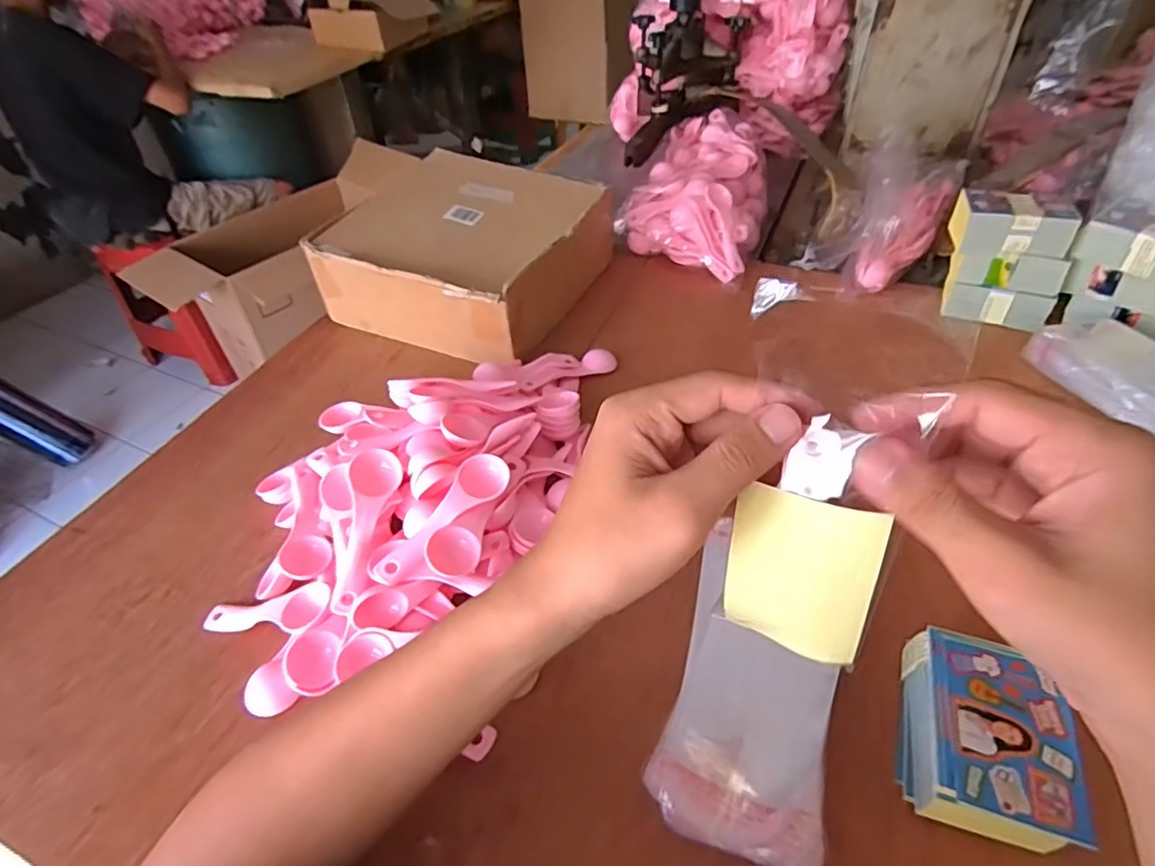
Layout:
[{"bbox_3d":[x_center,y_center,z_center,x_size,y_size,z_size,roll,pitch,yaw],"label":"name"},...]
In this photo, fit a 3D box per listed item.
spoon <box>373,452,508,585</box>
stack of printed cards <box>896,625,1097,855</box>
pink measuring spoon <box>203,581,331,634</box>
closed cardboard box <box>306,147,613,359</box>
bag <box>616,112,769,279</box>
[{"bbox_3d":[-0.088,0.056,0.407,0.032,0.024,0.107,23,49,26],"label":"spoon"},{"bbox_3d":[0.218,0.165,0.325,0.069,0.048,0.100,10,45,14],"label":"stack of printed cards"},{"bbox_3d":[-0.214,0.122,0.415,0.105,0.009,0.032,-12,39,22],"label":"pink measuring spoon"},{"bbox_3d":[-0.124,-0.205,0.708,0.260,0.107,0.267,17,47,21],"label":"closed cardboard box"},{"bbox_3d":[0.171,-0.325,0.811,0.161,0.075,0.305,13,46,18],"label":"bag"}]

